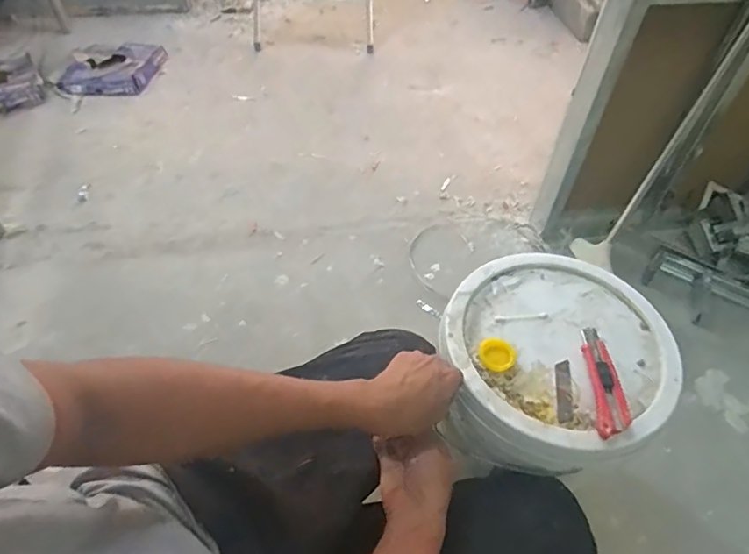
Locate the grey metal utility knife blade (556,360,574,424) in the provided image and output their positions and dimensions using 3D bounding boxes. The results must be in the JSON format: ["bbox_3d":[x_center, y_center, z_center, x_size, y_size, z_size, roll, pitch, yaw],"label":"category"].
[{"bbox_3d":[0.229,0.137,0.609,0.018,0.005,0.082,9,51,6],"label":"grey metal utility knife blade"}]

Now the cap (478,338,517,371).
[{"bbox_3d":[0.153,0.097,0.628,0.044,0.007,0.041,1,50,-1],"label":"cap"}]

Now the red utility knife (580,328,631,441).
[{"bbox_3d":[0.274,0.121,0.602,0.035,0.014,0.146,5,50,3],"label":"red utility knife"}]

